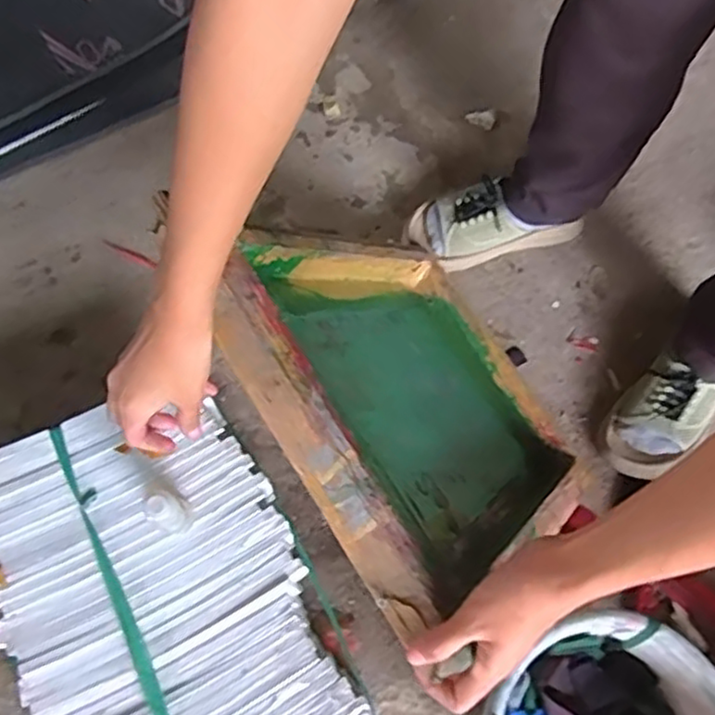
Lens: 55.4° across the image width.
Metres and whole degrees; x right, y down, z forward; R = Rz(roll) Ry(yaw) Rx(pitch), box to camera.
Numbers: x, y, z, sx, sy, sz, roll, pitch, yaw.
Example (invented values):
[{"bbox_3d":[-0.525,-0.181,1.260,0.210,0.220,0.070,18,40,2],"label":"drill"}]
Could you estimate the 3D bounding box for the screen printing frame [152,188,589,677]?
[{"bbox_3d":[0.059,0.031,0.639,0.048,0.435,0.313,-38,75,24],"label":"screen printing frame"}]

